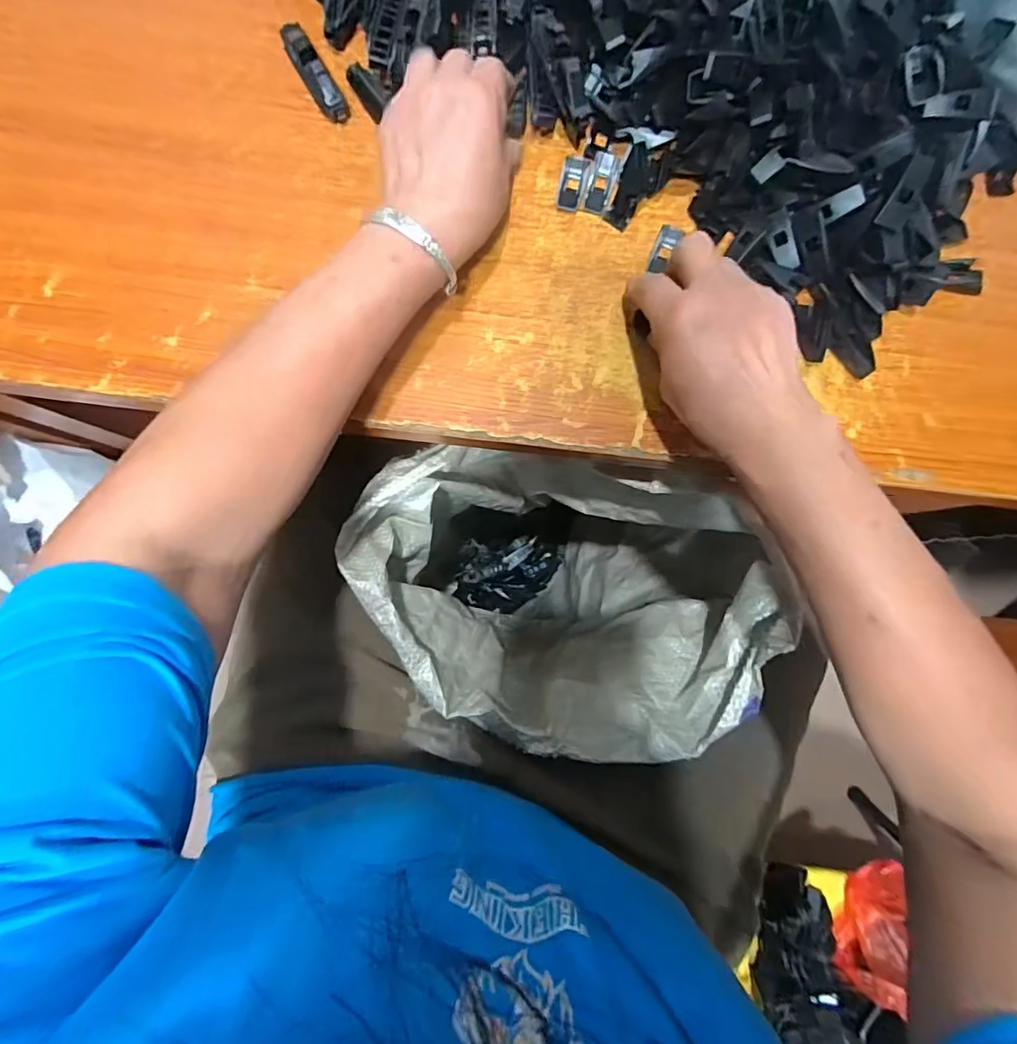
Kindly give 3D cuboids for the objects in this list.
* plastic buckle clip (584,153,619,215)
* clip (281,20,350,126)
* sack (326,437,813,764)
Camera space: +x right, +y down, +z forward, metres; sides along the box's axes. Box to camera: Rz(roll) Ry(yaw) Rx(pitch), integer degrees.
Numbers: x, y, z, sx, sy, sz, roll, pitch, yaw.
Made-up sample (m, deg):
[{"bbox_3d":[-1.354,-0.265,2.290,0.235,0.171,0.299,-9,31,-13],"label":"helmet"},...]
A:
[{"bbox_3d":[0.067,-0.242,0.366,0.016,0.010,0.040,13,85,-1],"label":"plastic buckle clip"},{"bbox_3d":[-0.138,-0.318,0.364,0.020,0.019,0.076,-29,87,-4],"label":"clip"},{"bbox_3d":[0.026,0.077,0.649,0.338,0.531,0.242,16,85,-1],"label":"sack"}]

